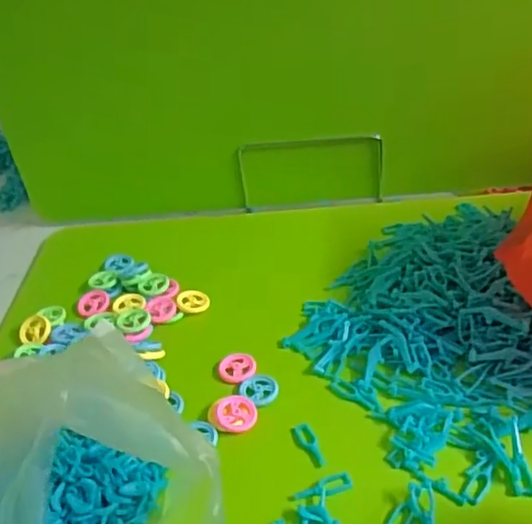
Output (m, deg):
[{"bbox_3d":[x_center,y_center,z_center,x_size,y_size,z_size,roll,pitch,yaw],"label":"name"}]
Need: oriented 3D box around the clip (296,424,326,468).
[{"bbox_3d":[0.030,0.125,0.434,0.011,0.004,0.034,-19,35,-17],"label":"clip"}]

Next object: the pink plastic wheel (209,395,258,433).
[{"bbox_3d":[-0.023,0.110,0.455,0.033,0.007,0.029,-14,57,-21],"label":"pink plastic wheel"}]

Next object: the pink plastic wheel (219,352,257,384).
[{"bbox_3d":[-0.022,0.081,0.495,0.027,0.005,0.028,-5,34,3],"label":"pink plastic wheel"}]

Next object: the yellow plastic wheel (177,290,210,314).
[{"bbox_3d":[-0.065,0.036,0.568,0.027,0.004,0.027,10,47,-11],"label":"yellow plastic wheel"}]

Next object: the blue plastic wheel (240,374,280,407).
[{"bbox_3d":[-0.005,0.094,0.475,0.032,0.004,0.027,24,45,38],"label":"blue plastic wheel"}]

